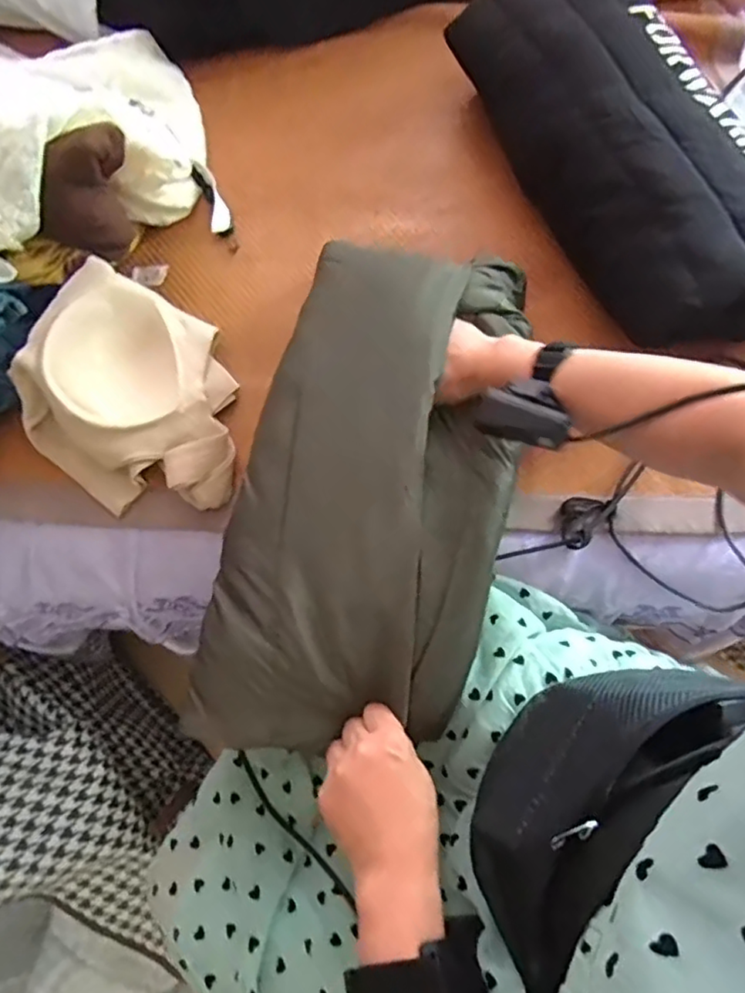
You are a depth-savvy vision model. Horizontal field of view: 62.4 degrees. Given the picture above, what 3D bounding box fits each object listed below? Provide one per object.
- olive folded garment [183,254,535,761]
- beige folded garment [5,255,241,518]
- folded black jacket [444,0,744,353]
[{"bbox_3d":[0.005,-0.019,0.526,0.222,0.066,0.462,12,74,5],"label":"olive folded garment"},{"bbox_3d":[-0.226,-0.101,0.605,0.214,0.076,0.211,21,75,7],"label":"beige folded garment"},{"bbox_3d":[0.272,-0.360,0.653,0.202,0.106,0.473,-25,75,-6],"label":"folded black jacket"}]

